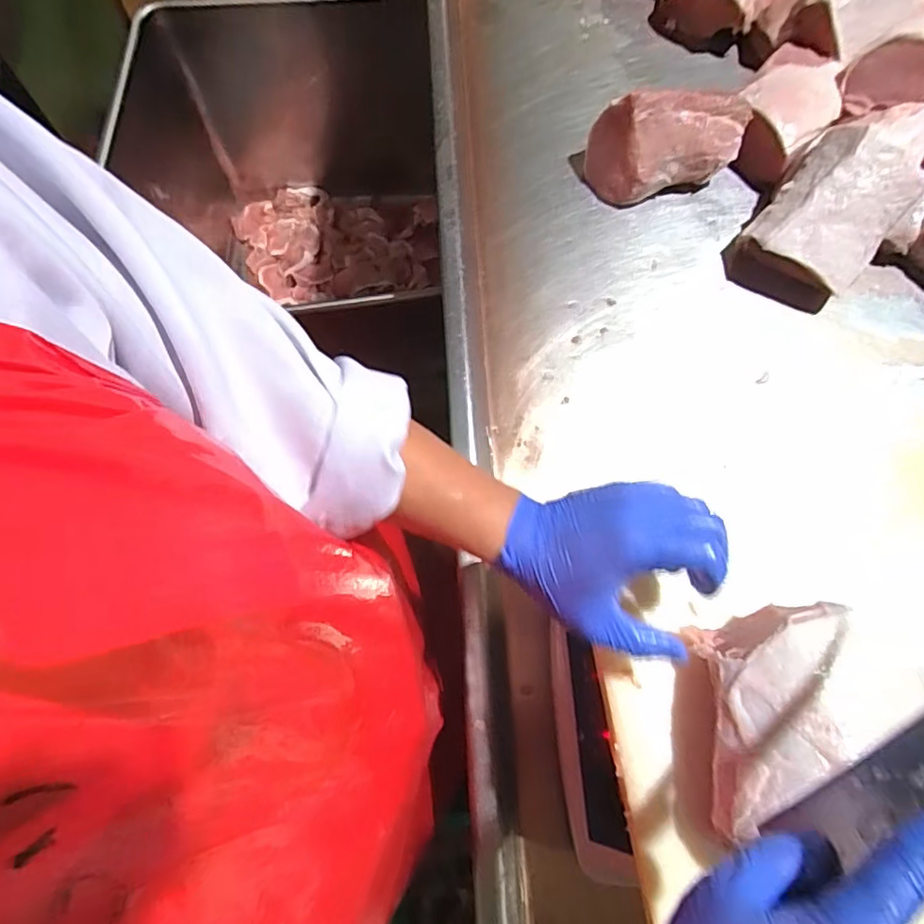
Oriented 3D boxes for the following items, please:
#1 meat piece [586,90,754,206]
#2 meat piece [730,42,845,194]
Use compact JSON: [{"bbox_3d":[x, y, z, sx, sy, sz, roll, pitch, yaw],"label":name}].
[{"bbox_3d":[0.248,-0.376,0.687,0.183,0.099,0.077,-9,72,-1],"label":"meat piece"},{"bbox_3d":[0.396,-0.430,0.715,0.109,0.063,0.176,35,76,12],"label":"meat piece"}]

